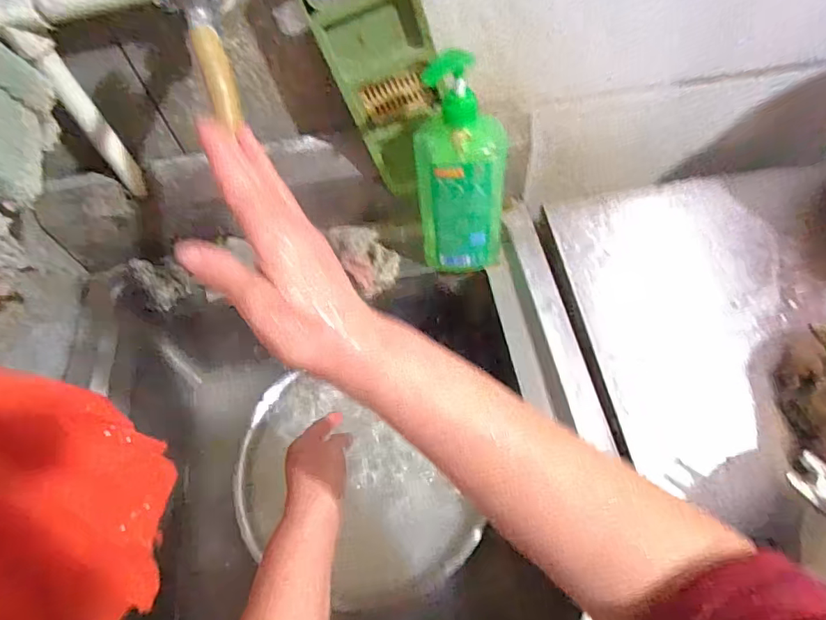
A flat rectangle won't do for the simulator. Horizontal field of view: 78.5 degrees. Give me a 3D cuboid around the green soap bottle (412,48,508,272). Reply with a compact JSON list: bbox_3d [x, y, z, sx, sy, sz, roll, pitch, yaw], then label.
[{"bbox_3d":[0.055,-0.149,0.553,0.100,0.241,0.071,0,57,5],"label":"green soap bottle"}]

